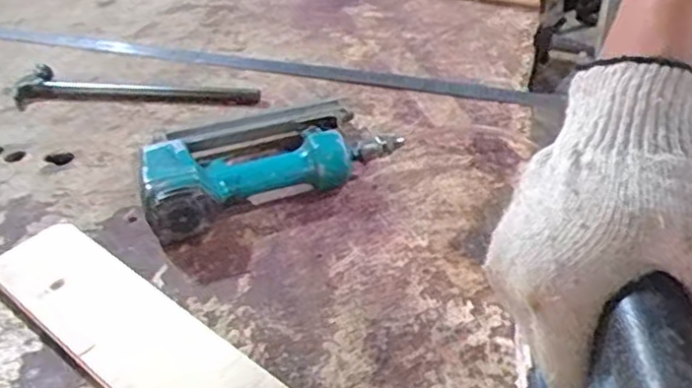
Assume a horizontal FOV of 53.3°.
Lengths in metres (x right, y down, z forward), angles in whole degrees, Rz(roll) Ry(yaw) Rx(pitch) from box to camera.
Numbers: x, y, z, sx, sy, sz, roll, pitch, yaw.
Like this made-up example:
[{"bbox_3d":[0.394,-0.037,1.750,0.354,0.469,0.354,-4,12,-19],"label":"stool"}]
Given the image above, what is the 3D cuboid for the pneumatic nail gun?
[{"bbox_3d":[-0.091,-0.046,0.717,0.256,0.059,0.160,-19,39,-19],"label":"pneumatic nail gun"}]

